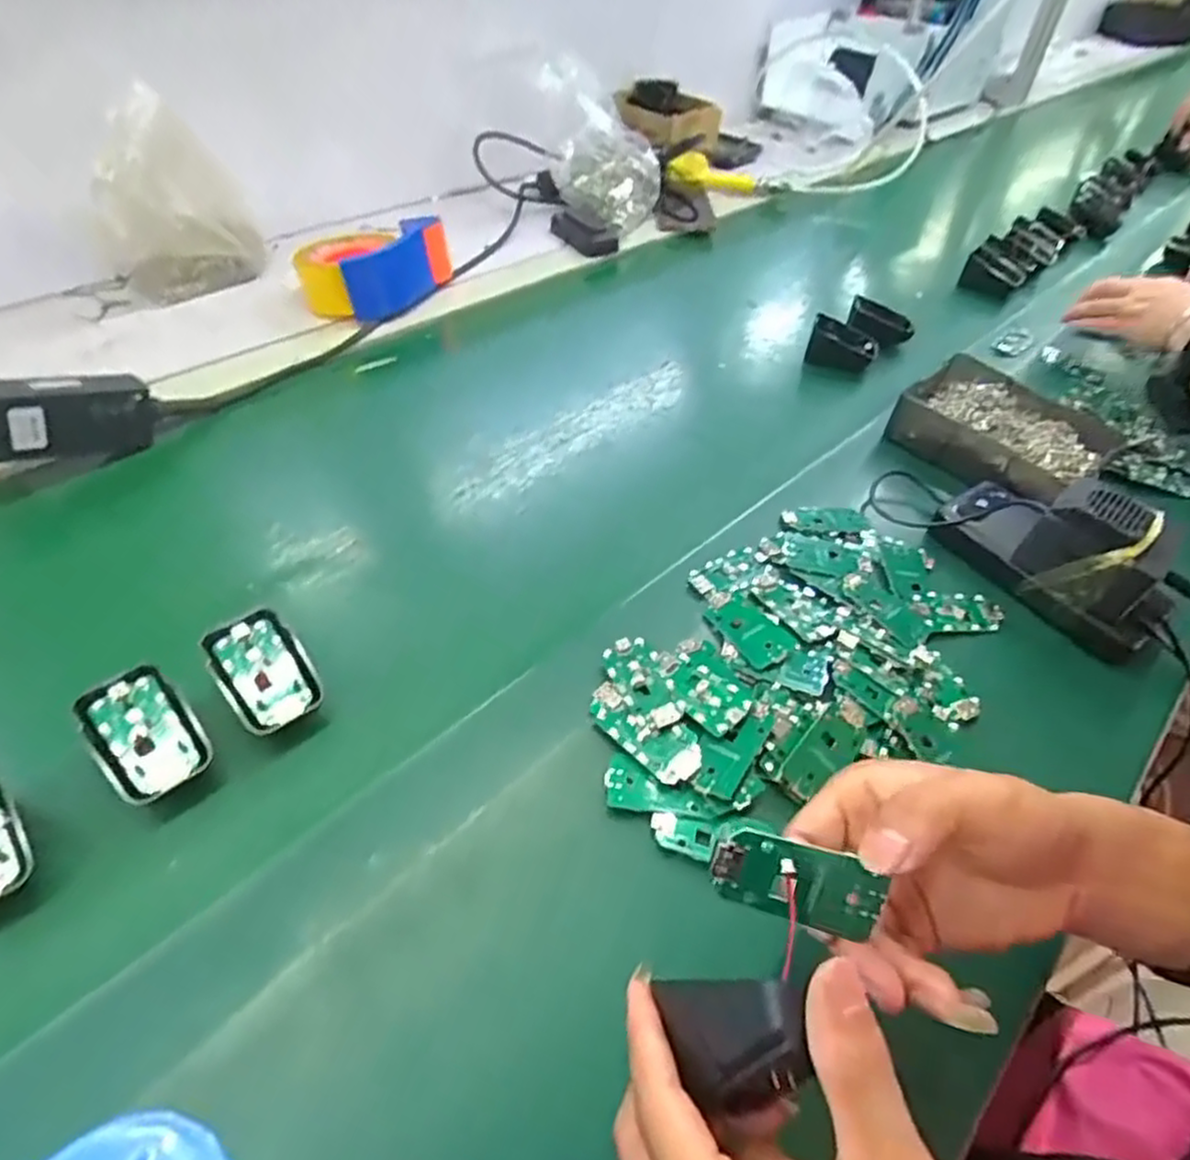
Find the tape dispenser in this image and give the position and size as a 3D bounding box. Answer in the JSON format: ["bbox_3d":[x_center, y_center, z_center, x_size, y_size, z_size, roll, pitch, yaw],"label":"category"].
[{"bbox_3d":[-0.237,-0.333,0.749,0.101,0.062,0.148,30,51,22],"label":"tape dispenser"}]

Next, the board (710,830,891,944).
[{"bbox_3d":[0.073,0.109,0.257,0.060,0.029,0.004,18,13,-1],"label":"board"}]

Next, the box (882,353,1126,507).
[{"bbox_3d":[0.352,-0.133,0.615,0.153,0.040,0.139,37,54,27],"label":"box"}]

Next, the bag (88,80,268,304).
[{"bbox_3d":[-0.423,-0.369,0.714,0.053,0.173,0.162,30,51,22],"label":"bag"}]

